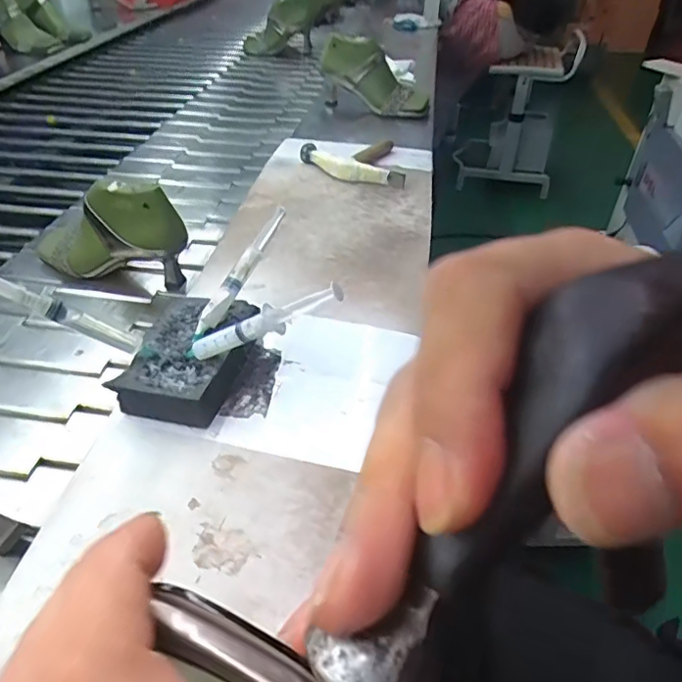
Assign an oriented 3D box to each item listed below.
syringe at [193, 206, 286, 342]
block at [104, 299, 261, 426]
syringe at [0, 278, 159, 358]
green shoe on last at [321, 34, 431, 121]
[{"bbox_3d":[-0.090,-0.062,0.499,0.016,0.021,0.143,23,73,24],"label":"syringe"},{"bbox_3d":[-0.126,0.014,0.479,0.089,0.037,0.131,9,41,10],"label":"block"},{"bbox_3d":[-0.219,-0.026,0.414,0.170,0.015,0.020,29,29,-30],"label":"syringe"},{"bbox_3d":[0.068,-0.514,1.062,0.211,0.129,0.072,13,41,14],"label":"green shoe on last"}]

